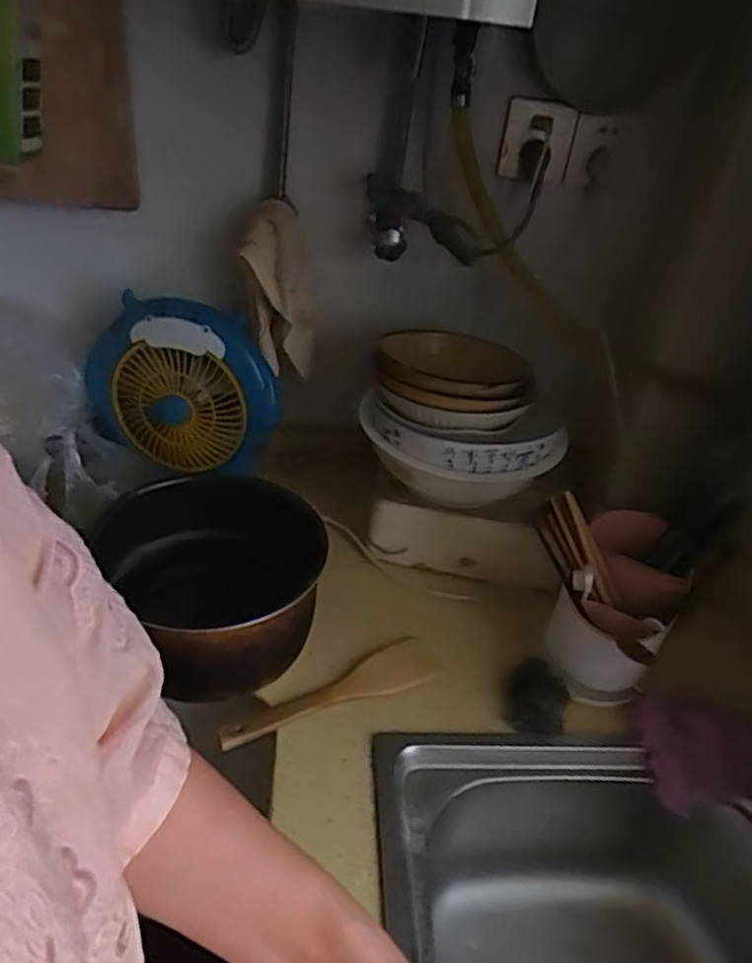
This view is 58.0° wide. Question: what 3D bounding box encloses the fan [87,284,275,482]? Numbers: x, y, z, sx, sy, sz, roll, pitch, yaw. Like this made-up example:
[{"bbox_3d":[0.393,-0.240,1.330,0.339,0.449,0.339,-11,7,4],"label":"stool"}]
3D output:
[{"bbox_3d":[-0.251,-0.118,0.862,0.237,0.204,0.073,17,36,13],"label":"fan"}]

